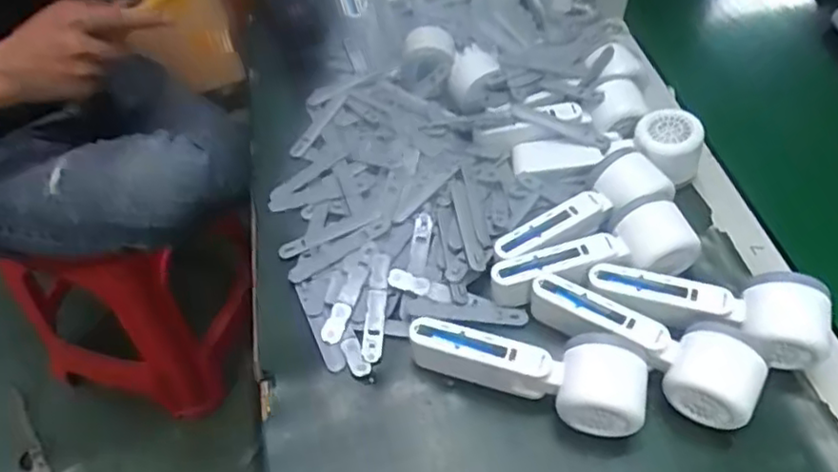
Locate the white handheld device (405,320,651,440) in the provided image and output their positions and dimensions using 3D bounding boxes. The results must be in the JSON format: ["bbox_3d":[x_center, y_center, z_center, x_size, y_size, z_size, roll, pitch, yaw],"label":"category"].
[{"bbox_3d":[0.073,0.095,0.459,0.160,0.057,0.055,8,52,7],"label":"white handheld device"}]

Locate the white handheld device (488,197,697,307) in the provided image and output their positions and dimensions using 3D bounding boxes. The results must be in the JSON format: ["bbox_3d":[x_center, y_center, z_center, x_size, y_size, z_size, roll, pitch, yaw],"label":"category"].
[{"bbox_3d":[0.136,0.016,0.512,0.158,0.045,0.055,-16,52,-12],"label":"white handheld device"}]

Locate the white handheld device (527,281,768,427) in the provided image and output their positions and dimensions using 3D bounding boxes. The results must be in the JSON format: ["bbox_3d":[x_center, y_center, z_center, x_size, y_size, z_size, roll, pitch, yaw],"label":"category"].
[{"bbox_3d":[0.158,0.078,0.469,0.161,0.057,0.061,21,55,17],"label":"white handheld device"}]

